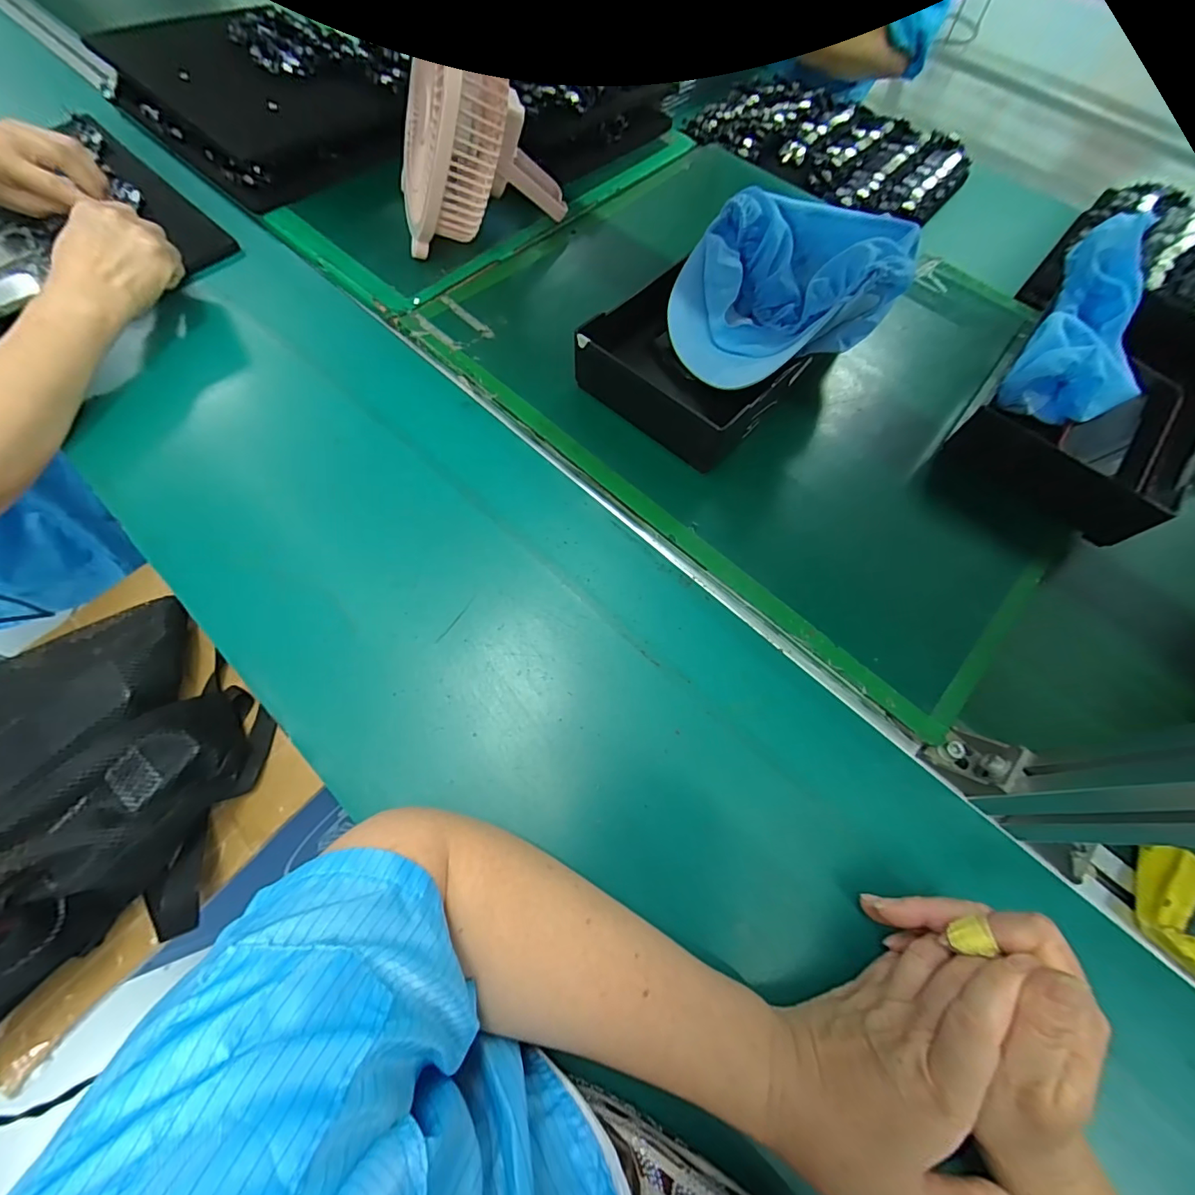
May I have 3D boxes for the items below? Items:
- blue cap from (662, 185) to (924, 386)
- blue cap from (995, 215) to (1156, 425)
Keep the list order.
[{"bbox_3d":[0.165,-0.279,0.440,0.171,0.105,0.186,1,66,-2],"label":"blue cap"},{"bbox_3d":[0.440,-0.218,0.458,0.105,0.113,0.170,32,71,11],"label":"blue cap"}]

